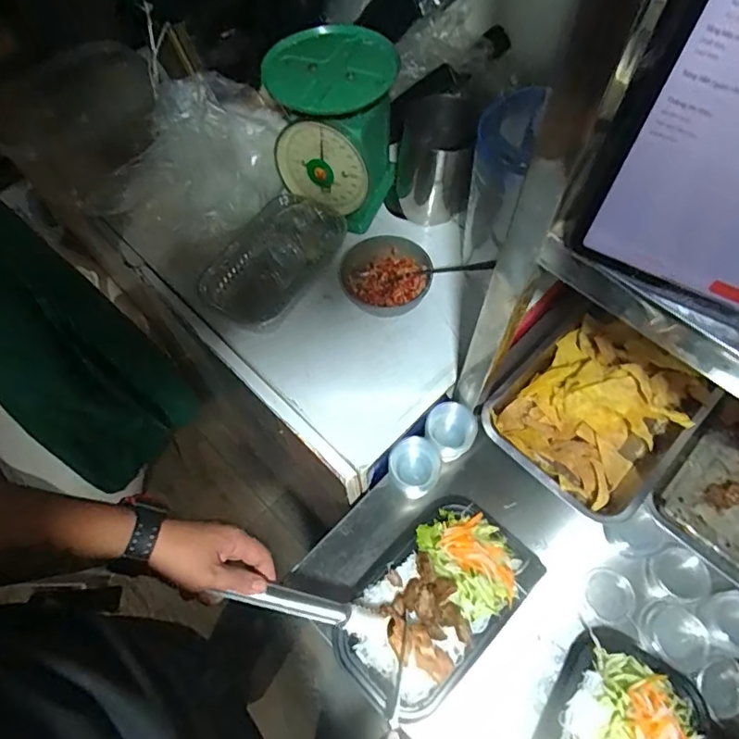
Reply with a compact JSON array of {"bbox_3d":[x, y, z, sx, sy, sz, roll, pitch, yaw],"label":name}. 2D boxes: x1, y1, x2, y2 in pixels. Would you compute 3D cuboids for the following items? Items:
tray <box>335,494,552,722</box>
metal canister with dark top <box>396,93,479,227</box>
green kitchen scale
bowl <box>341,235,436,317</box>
[{"bbox_3d":[0.071,0.249,0.557,0.217,0.047,0.128,-41,66,-20],"label":"tray"},{"bbox_3d":[0.095,-0.294,0.735,0.107,0.133,0.105,-2,59,0],"label":"metal canister with dark top"},{"bbox_3d":[-0.045,-0.320,0.710,0.158,0.199,0.150,-1,59,1],"label":"green kitchen scale"},{"bbox_3d":[0.022,-0.116,0.681,0.109,0.051,0.114,-1,59,1],"label":"bowl"}]

